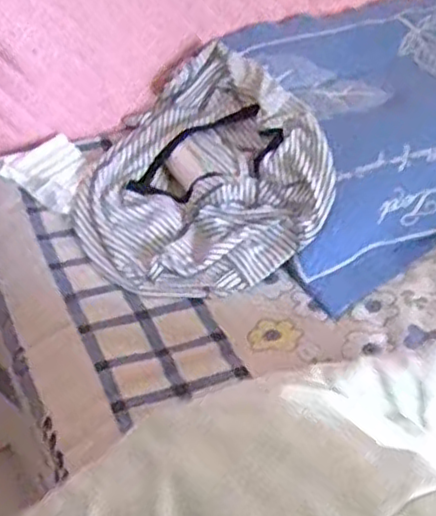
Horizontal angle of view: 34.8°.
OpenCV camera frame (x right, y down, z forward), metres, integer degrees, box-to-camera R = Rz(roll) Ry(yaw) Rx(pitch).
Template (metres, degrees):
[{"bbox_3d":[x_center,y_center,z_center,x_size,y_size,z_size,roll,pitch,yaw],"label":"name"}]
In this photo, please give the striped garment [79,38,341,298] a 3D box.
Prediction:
[{"bbox_3d":[-0.031,-0.122,0.922,0.331,0.091,0.363,-13,44,-12],"label":"striped garment"}]

